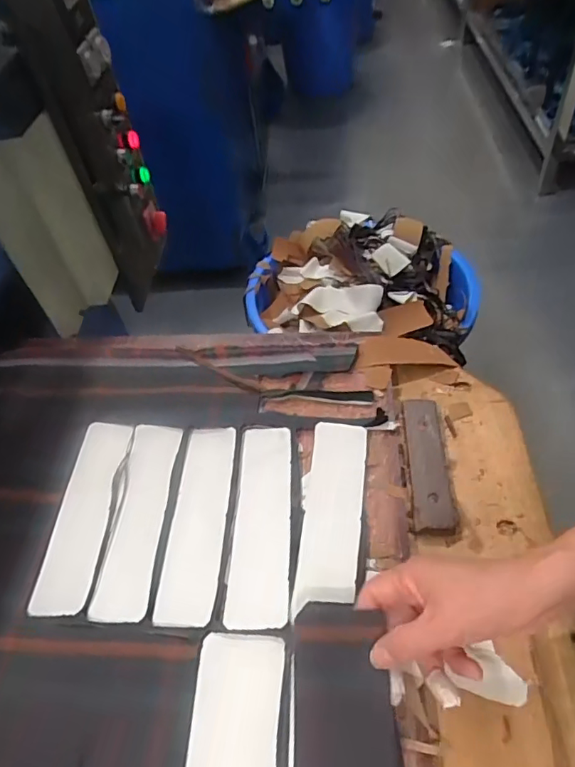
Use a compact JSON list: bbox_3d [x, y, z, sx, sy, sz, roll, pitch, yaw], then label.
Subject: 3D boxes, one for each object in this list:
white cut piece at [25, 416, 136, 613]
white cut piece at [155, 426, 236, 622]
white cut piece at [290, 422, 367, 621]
[{"bbox_3d":[-0.202,0.125,0.523,0.053,0.008,0.200,0,52,6],"label":"white cut piece"},{"bbox_3d":[-0.086,0.129,0.509,0.053,0.006,0.199,-5,52,11],"label":"white cut piece"},{"bbox_3d":[0.044,0.122,0.505,0.054,0.015,0.188,5,54,7],"label":"white cut piece"}]

